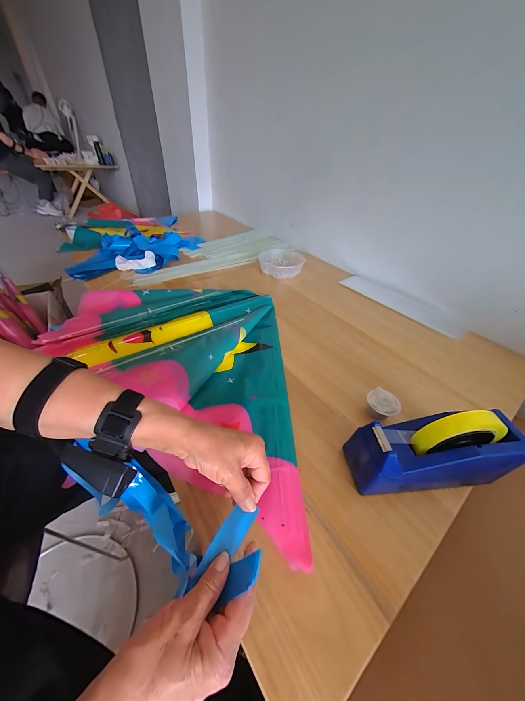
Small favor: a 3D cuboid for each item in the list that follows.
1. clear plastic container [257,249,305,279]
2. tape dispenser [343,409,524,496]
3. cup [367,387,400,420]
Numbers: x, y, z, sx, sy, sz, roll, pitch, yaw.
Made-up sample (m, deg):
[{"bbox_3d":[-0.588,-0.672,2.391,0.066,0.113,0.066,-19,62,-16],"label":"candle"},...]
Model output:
[{"bbox_3d":[0.065,-0.306,0.831,0.148,0.048,0.172,0,43,-5],"label":"clear plastic container"},{"bbox_3d":[0.224,0.126,0.308,0.195,0.137,0.062,-1,43,-6],"label":"tape dispenser"},{"bbox_3d":[0.208,0.096,0.416,0.051,0.037,0.059,8,42,4],"label":"cup"}]

